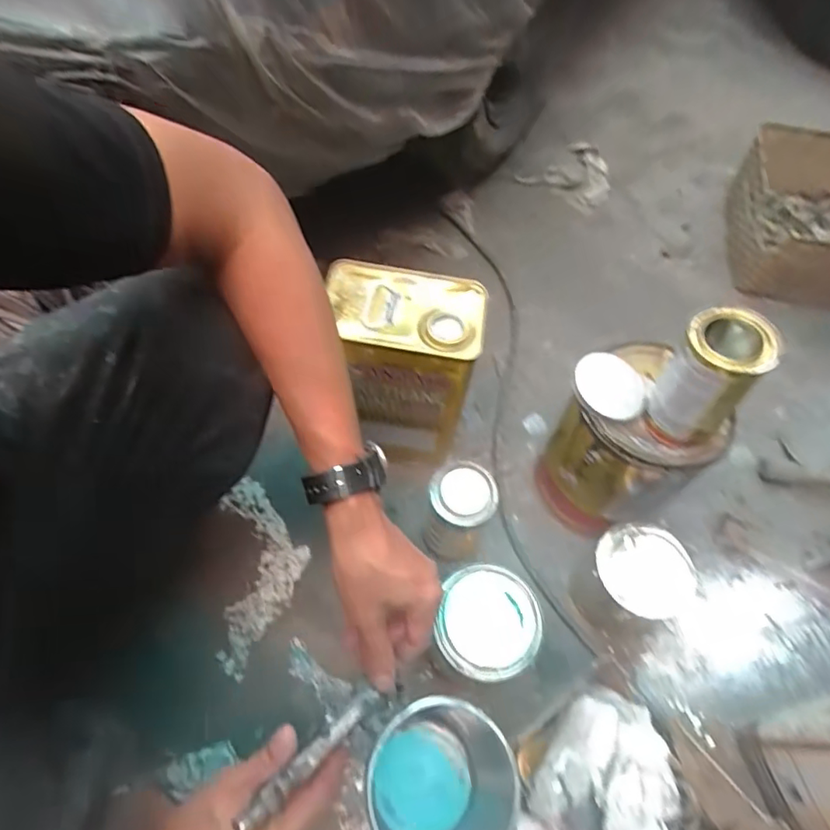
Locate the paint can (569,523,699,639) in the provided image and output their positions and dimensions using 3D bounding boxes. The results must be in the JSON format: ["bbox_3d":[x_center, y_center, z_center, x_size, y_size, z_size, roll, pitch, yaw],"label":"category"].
[{"bbox_3d":[0.244,0.192,0.628,0.100,0.121,0.097,-22,62,-15],"label":"paint can"}]

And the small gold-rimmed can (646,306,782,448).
[{"bbox_3d":[0.270,-0.031,0.514,0.069,0.131,0.085,-33,70,-21],"label":"small gold-rimmed can"}]

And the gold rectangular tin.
[{"bbox_3d":[-0.016,-0.041,0.681,0.166,0.267,0.117,8,59,2],"label":"gold rectangular tin"}]

